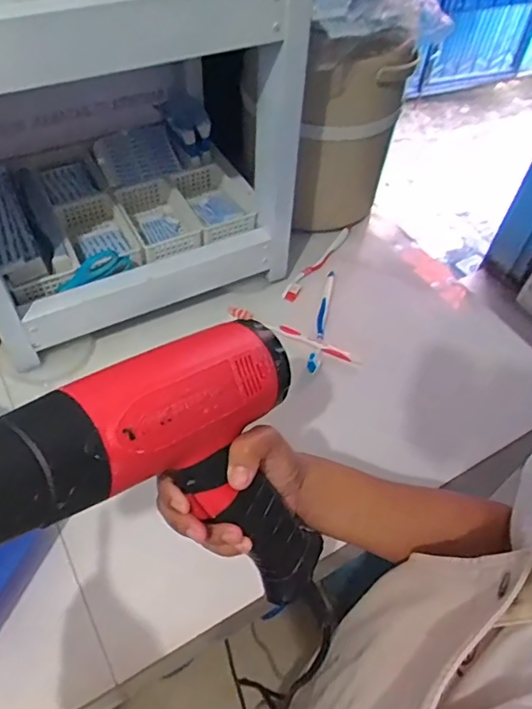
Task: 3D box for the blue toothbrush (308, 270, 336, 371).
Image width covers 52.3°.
[{"bbox_3d":[0.073,-0.050,0.700,0.013,0.016,0.180,11,53,5],"label":"blue toothbrush"}]

